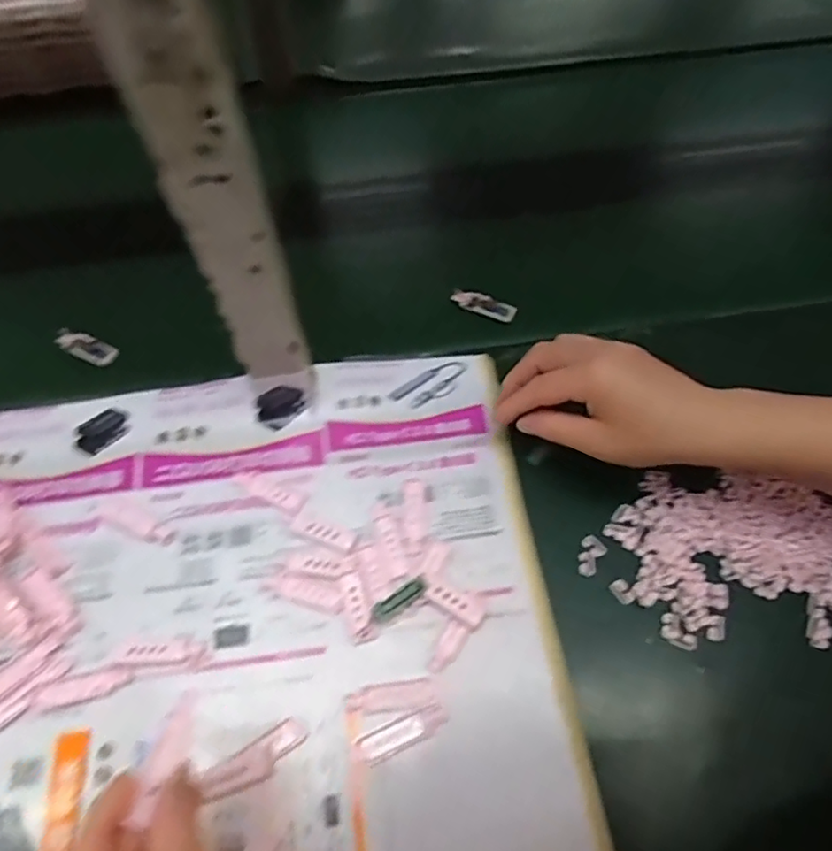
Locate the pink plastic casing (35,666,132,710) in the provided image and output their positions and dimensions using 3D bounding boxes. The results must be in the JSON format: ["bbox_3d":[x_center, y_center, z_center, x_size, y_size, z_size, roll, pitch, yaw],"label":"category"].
[{"bbox_3d":[-0.200,0.157,0.357,0.055,0.006,0.015,-12,60,-6],"label":"pink plastic casing"}]

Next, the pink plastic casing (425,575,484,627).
[{"bbox_3d":[0.024,0.111,0.377,0.041,0.010,0.015,25,63,15],"label":"pink plastic casing"}]

